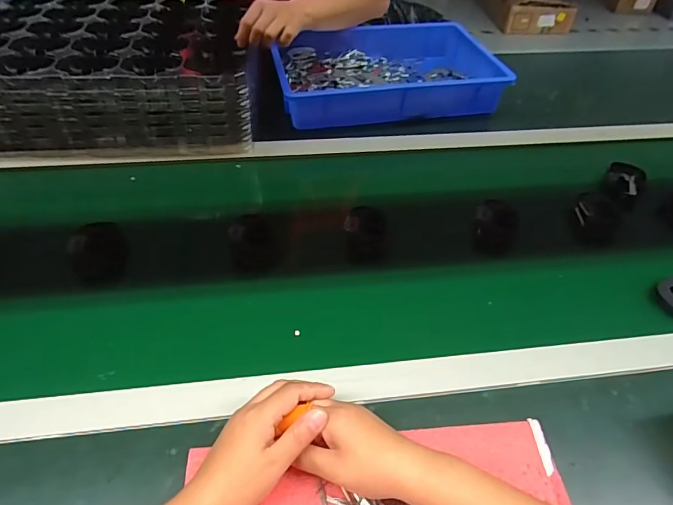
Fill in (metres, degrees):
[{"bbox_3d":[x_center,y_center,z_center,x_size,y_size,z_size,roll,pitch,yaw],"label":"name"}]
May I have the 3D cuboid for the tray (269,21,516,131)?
[{"bbox_3d":[0.094,-0.374,0.883,0.417,0.076,0.277,-7,49,-10],"label":"tray"}]

